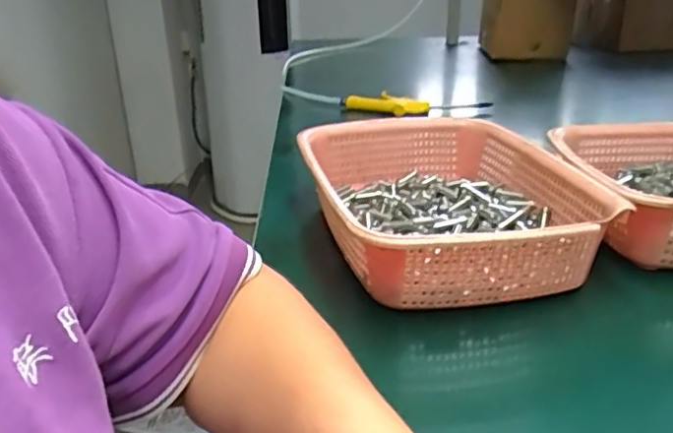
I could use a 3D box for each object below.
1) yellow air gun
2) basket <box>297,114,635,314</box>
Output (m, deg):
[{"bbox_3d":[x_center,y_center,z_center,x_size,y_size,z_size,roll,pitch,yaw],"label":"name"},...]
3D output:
[{"bbox_3d":[0.115,-0.178,0.984,0.239,0.026,0.039,14,28,31],"label":"yellow air gun"},{"bbox_3d":[0.091,-0.016,0.542,0.213,0.069,0.292,-5,24,-8],"label":"basket"}]

